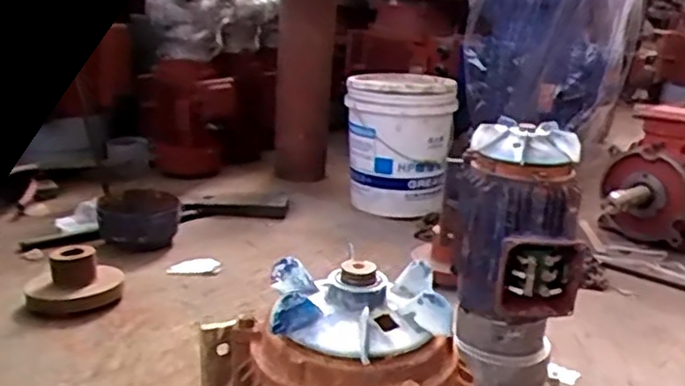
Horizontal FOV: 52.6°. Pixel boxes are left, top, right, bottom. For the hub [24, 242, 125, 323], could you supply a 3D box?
[{"bbox_3d":[-0.506,0.159,1.309,0.170,0.101,0.158,-3,19,-22],"label":"hub"}]

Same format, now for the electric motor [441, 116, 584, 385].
[{"bbox_3d":[0.241,0.106,1.023,0.146,0.393,0.229,2,18,-7],"label":"electric motor"}]

